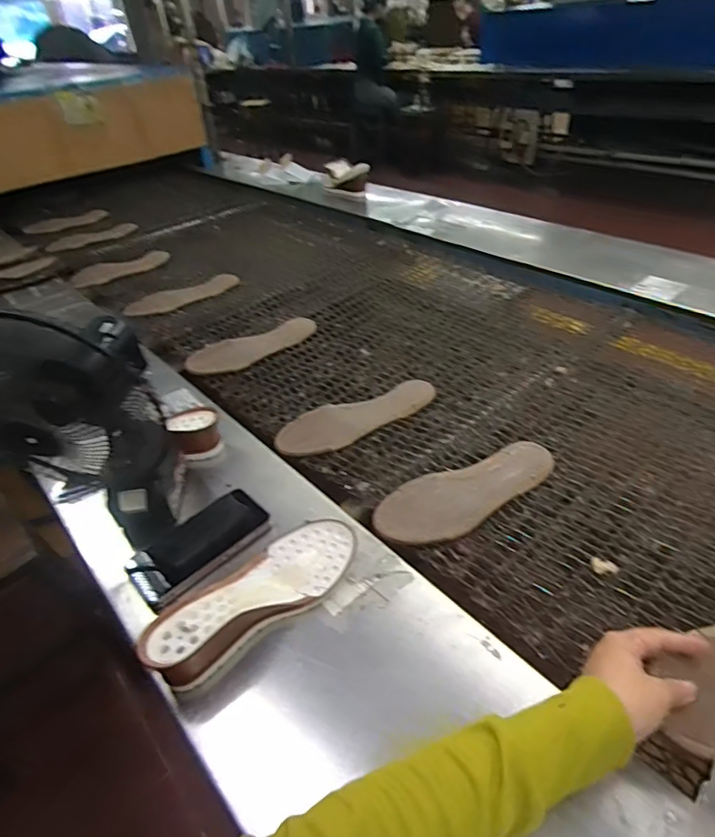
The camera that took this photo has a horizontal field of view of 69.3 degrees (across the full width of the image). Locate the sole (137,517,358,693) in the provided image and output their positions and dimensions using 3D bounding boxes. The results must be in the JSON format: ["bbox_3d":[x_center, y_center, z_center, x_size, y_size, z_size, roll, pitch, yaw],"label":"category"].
[{"bbox_3d":[-0.098,0.177,0.525,0.089,0.058,0.224,27,49,33],"label":"sole"}]

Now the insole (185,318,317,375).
[{"bbox_3d":[-0.204,-0.147,1.023,0.264,0.018,0.112,-23,43,-18],"label":"insole"}]

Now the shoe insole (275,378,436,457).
[{"bbox_3d":[0.004,-0.002,0.809,0.264,0.015,0.101,-19,42,-14],"label":"shoe insole"}]

